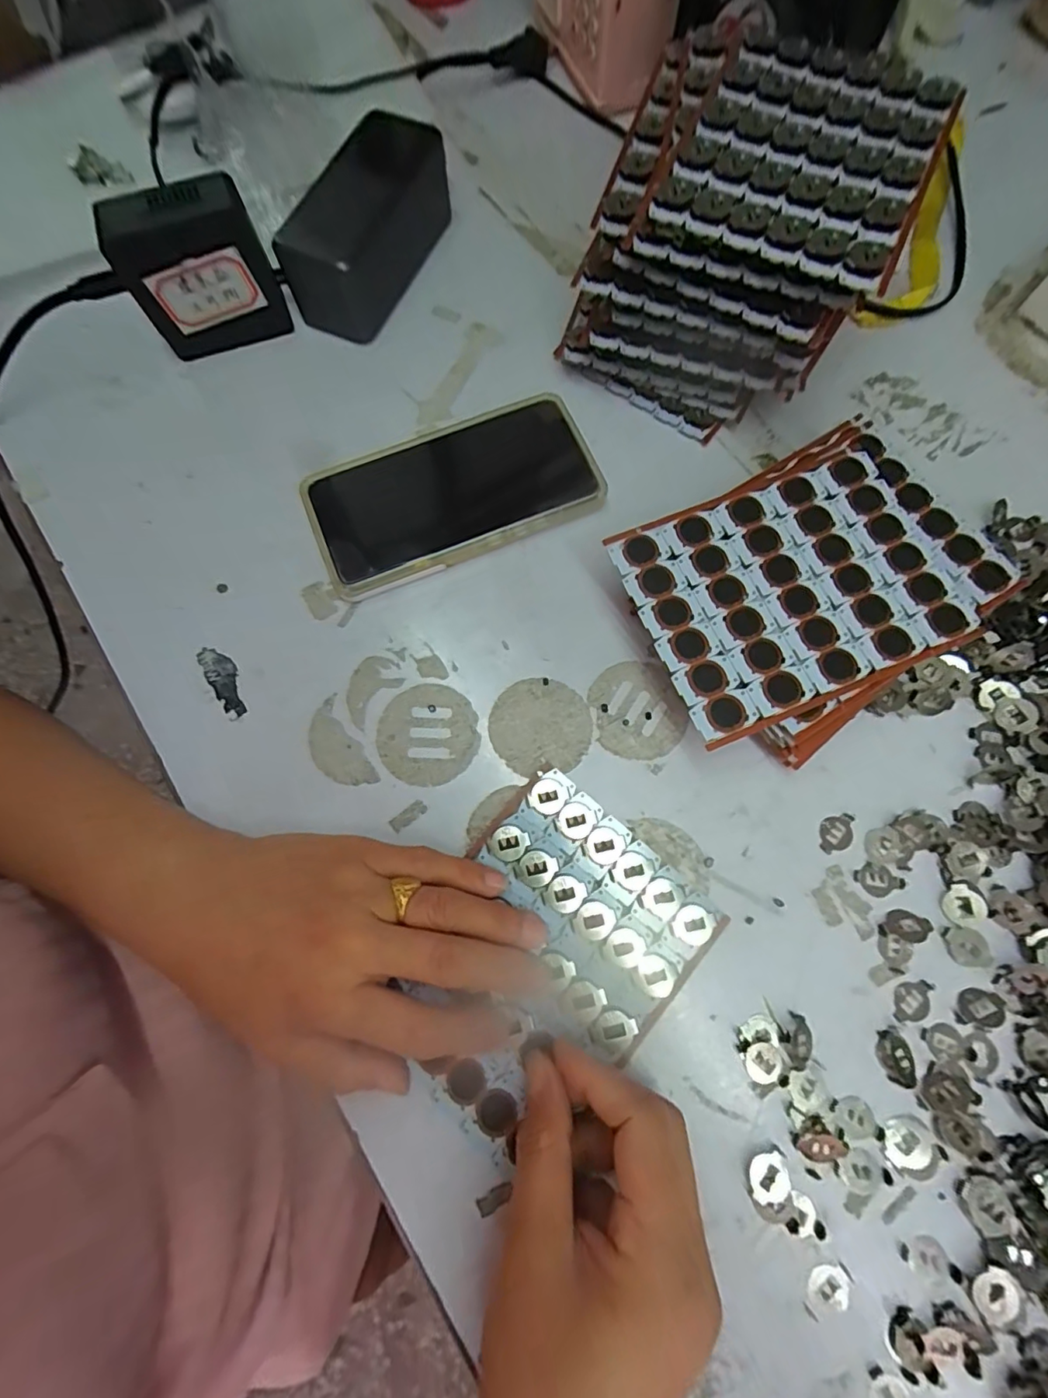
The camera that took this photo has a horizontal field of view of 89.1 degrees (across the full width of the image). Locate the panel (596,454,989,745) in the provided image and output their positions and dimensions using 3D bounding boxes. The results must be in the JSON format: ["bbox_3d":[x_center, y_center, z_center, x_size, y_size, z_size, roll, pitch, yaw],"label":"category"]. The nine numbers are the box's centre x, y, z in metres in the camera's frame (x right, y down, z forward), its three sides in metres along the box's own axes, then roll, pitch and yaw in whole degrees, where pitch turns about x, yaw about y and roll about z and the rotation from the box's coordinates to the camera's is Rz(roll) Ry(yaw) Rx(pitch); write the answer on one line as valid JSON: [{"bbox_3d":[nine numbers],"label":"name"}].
[{"bbox_3d":[0.135,-0.060,0.266,0.159,0.005,0.123,-22,76,-5],"label":"panel"}]

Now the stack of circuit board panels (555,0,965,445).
[{"bbox_3d":[0.118,-0.256,0.304,0.151,0.101,0.155,26,77,7],"label":"stack of circuit board panels"}]

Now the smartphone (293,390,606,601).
[{"bbox_3d":[-0.041,-0.122,0.314,0.165,0.013,0.083,-23,76,-5],"label":"smartphone"}]

